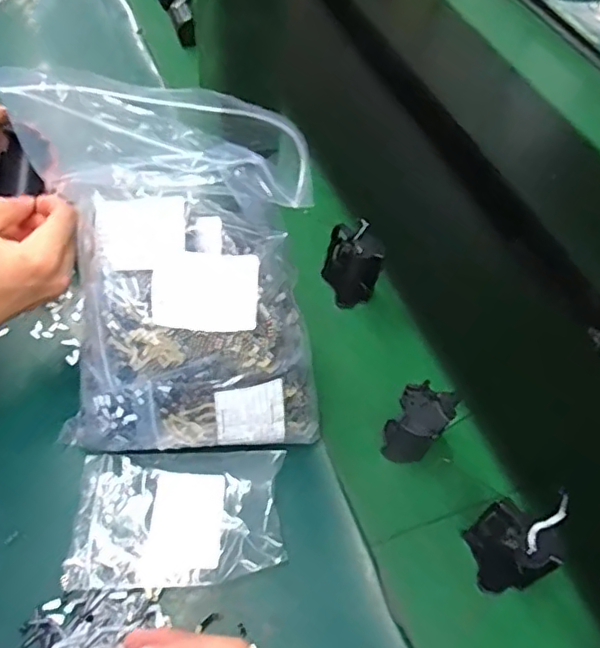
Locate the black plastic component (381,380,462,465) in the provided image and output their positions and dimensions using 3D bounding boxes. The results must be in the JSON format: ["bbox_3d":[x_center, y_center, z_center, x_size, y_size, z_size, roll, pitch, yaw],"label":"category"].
[{"bbox_3d":[0.091,0.083,0.478,0.038,0.077,0.040,32,58,17],"label":"black plastic component"}]

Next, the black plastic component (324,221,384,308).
[{"bbox_3d":[0.049,-0.058,0.580,0.041,0.075,0.057,-16,58,-16],"label":"black plastic component"}]

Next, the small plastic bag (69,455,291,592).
[{"bbox_3d":[-0.087,0.136,0.433,0.143,0.026,0.095,1,55,-4],"label":"small plastic bag"}]

